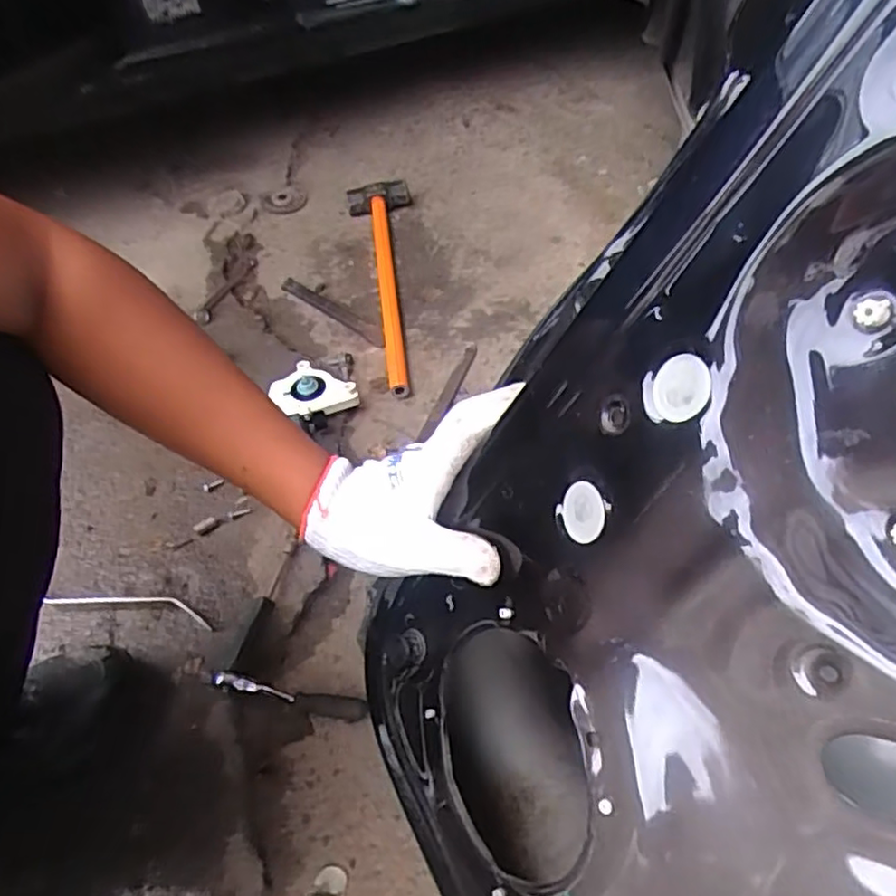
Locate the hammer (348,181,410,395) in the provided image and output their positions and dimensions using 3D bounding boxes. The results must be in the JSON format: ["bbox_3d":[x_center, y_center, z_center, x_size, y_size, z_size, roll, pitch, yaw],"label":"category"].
[{"bbox_3d":[-0.093,-0.248,0.997,0.103,0.051,0.417,-7,67,-2],"label":"hammer"}]

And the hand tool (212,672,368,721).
[{"bbox_3d":[-0.153,0.243,0.640,0.154,0.032,0.018,6,50,9],"label":"hand tool"}]

